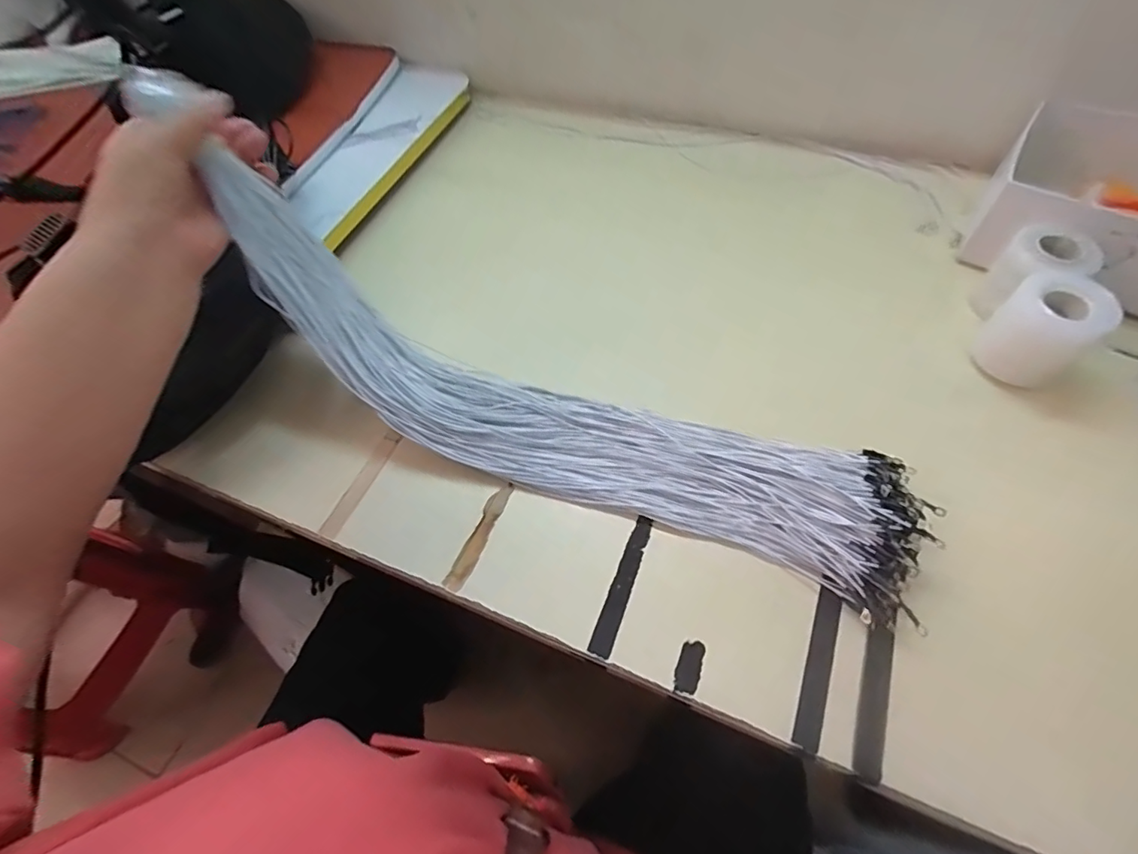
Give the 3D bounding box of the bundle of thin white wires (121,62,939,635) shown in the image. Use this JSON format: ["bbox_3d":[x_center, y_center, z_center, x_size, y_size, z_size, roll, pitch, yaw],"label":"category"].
[{"bbox_3d":[-0.026,-0.028,0.355,0.520,0.138,0.095,24,64,2],"label":"bundle of thin white wires"}]

